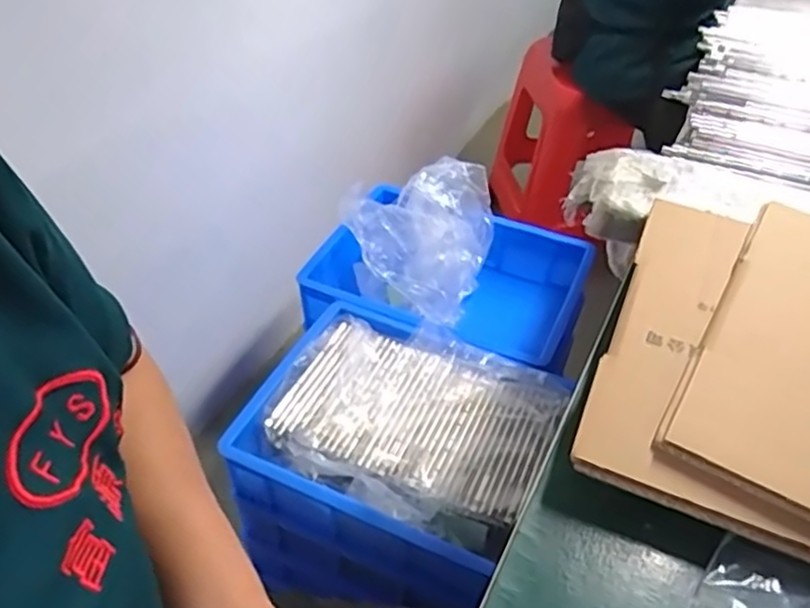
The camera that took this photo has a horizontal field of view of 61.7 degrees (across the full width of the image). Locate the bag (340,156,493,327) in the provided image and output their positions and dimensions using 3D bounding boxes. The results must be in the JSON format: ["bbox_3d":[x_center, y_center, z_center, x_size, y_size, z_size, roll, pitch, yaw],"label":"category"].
[{"bbox_3d":[0.022,-0.124,1.074,0.211,0.107,0.252,19,45,16],"label":"bag"}]

